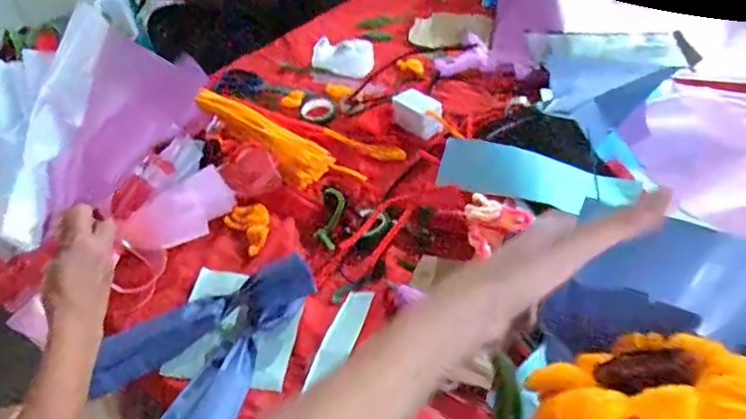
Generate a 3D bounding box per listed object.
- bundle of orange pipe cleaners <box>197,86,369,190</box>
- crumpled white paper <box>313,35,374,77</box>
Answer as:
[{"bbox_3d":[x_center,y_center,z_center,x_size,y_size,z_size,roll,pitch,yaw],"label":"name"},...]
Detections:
[{"bbox_3d":[-0.129,-0.095,0.798,0.243,0.032,0.069,31,53,1],"label":"bundle of orange pipe cleaners"},{"bbox_3d":[-0.048,-0.268,0.985,0.096,0.033,0.065,8,48,14],"label":"crumpled white paper"}]

